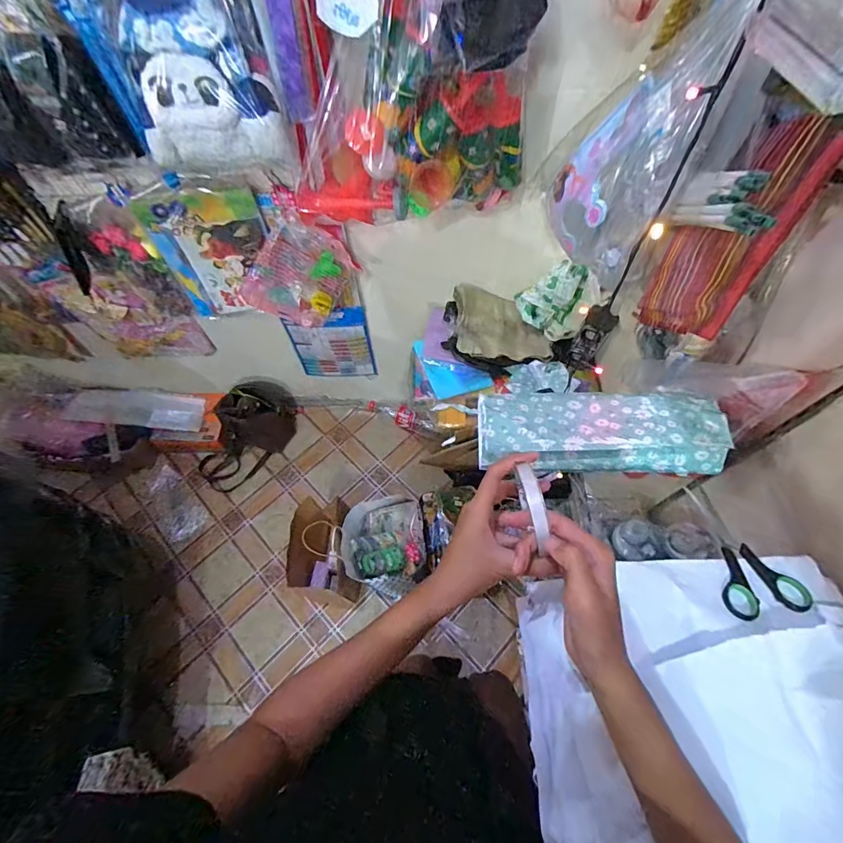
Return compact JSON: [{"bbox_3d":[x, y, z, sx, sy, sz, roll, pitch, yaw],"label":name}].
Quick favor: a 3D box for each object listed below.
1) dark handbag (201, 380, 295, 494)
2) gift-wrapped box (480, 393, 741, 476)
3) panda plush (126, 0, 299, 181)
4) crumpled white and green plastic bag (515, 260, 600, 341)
[{"bbox_3d":[-0.626,0.033,1.466,0.401,0.229,0.168,-40,68,-18],"label":"dark handbag"},{"bbox_3d":[0.214,0.008,0.501,0.281,0.037,0.097,1,62,2],"label":"gift-wrapped box"},{"bbox_3d":[-0.306,-0.468,0.589,0.192,0.220,0.067,-8,62,-2],"label":"panda plush"},{"bbox_3d":[0.323,-0.297,1.008,0.178,0.176,0.075,28,66,15],"label":"crumpled white and green plastic bag"}]

